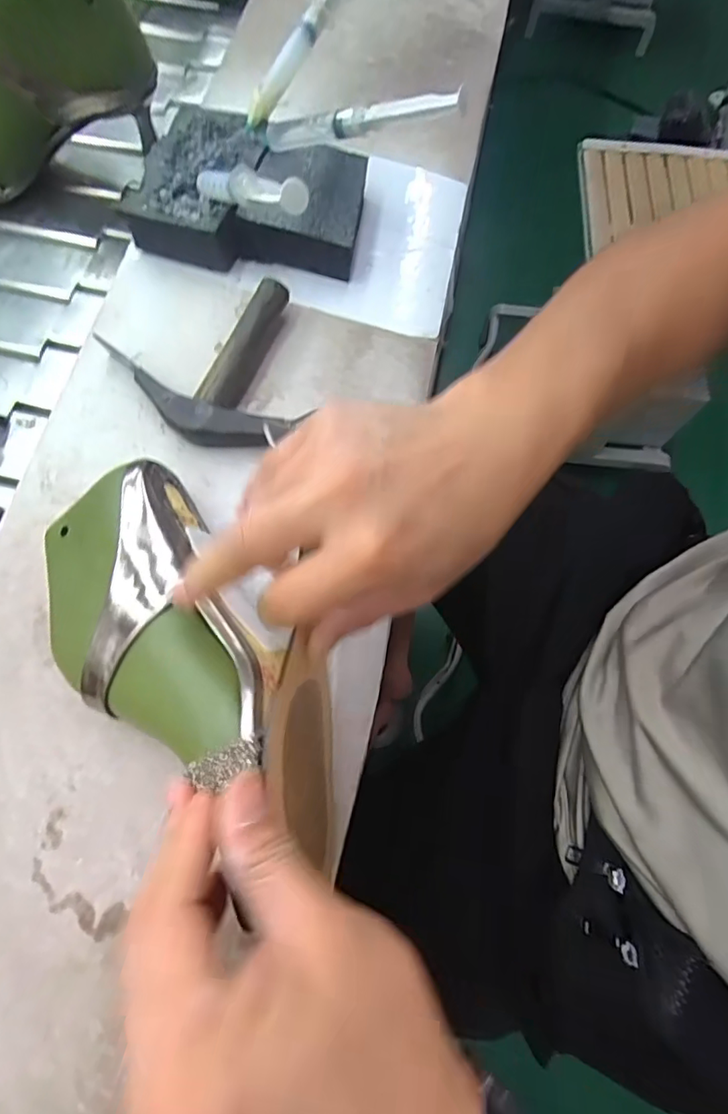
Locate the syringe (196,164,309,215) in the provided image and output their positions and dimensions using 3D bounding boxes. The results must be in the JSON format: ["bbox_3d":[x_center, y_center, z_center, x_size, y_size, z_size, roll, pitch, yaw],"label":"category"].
[{"bbox_3d":[-0.077,-0.229,0.324,0.015,0.018,0.162,-34,47,-13],"label":"syringe"}]

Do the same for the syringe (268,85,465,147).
[{"bbox_3d":[-0.006,-0.298,0.357,0.156,0.017,0.013,15,69,28],"label":"syringe"}]

